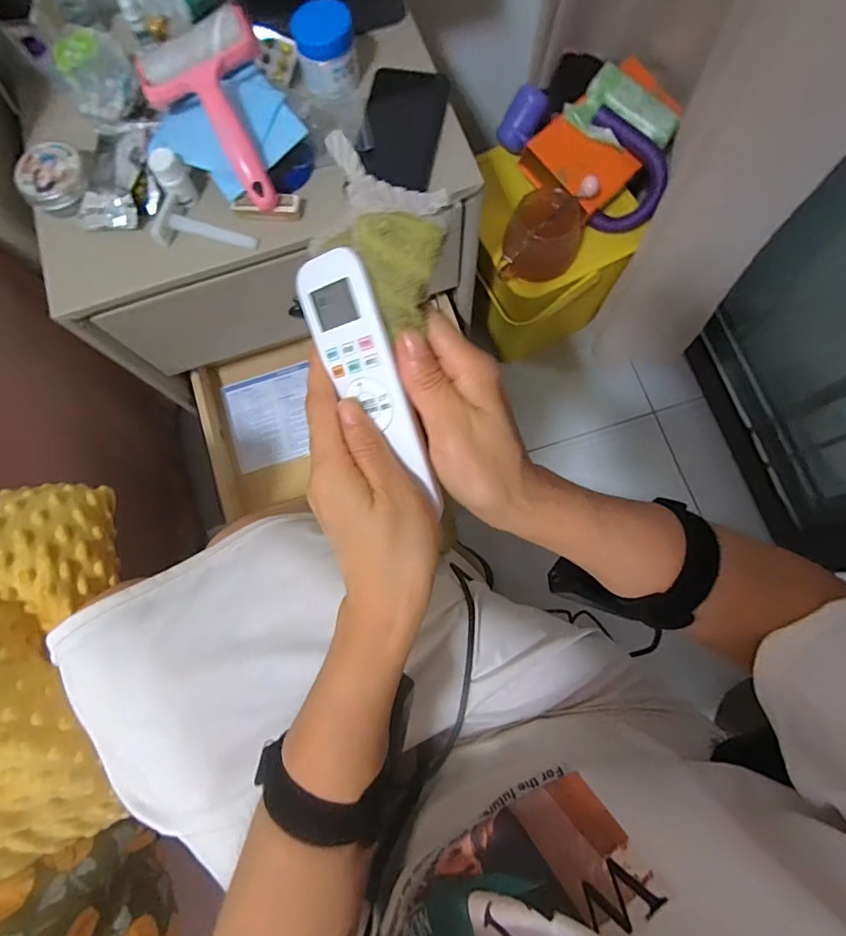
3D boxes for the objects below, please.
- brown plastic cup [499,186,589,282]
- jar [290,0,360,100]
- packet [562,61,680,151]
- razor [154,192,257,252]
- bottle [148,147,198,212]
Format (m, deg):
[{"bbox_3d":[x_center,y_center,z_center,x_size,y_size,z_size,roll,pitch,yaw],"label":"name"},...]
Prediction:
[{"bbox_3d":[0.157,-0.302,0.636,0.102,0.061,0.096,10,77,4],"label":"brown plastic cup"},{"bbox_3d":[-0.096,-0.419,0.487,0.057,0.053,0.058,-20,77,-3],"label":"jar"},{"bbox_3d":[0.258,-0.456,0.622,0.130,0.031,0.087,39,81,10],"label":"packet"},{"bbox_3d":[-0.212,-0.233,0.479,0.094,0.019,0.047,8,76,-13],"label":"razor"},{"bbox_3d":[-0.240,-0.278,0.464,0.027,0.043,0.022,-27,77,-5],"label":"bottle"}]

